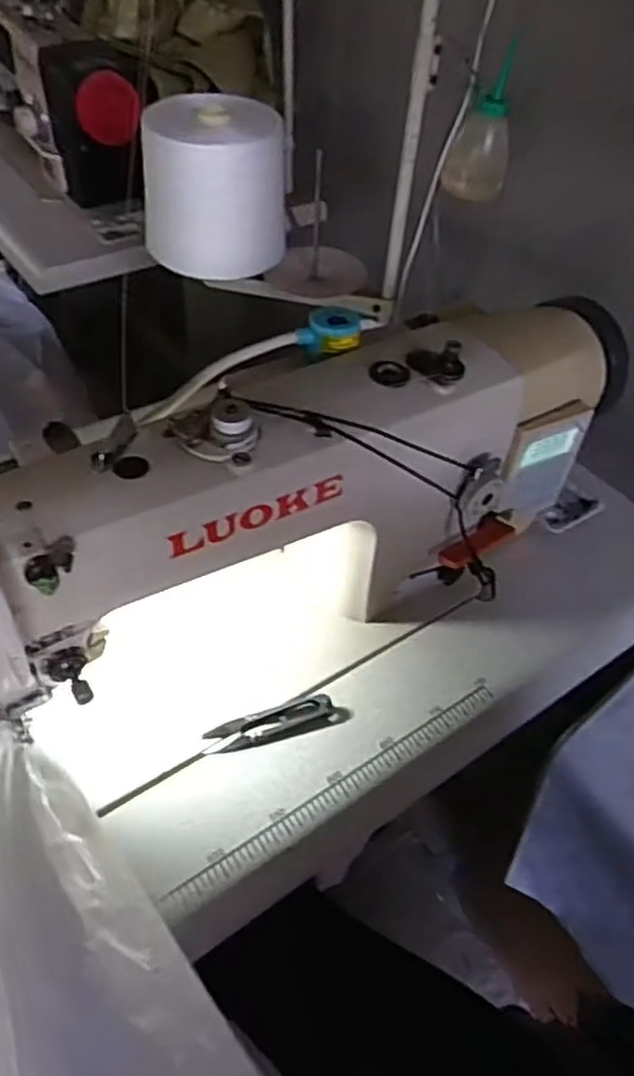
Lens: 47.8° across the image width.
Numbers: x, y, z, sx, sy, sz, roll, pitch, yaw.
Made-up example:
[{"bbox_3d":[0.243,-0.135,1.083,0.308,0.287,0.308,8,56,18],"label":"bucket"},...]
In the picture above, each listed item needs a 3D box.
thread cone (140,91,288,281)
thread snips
[{"bbox_3d":[-0.121,-0.411,0.839,0.160,0.159,0.143,-3,47,-8],"label":"thread cone"},{"bbox_3d":[-0.035,0.142,0.555,0.102,0.007,0.025,-12,49,-16],"label":"thread snips"}]

